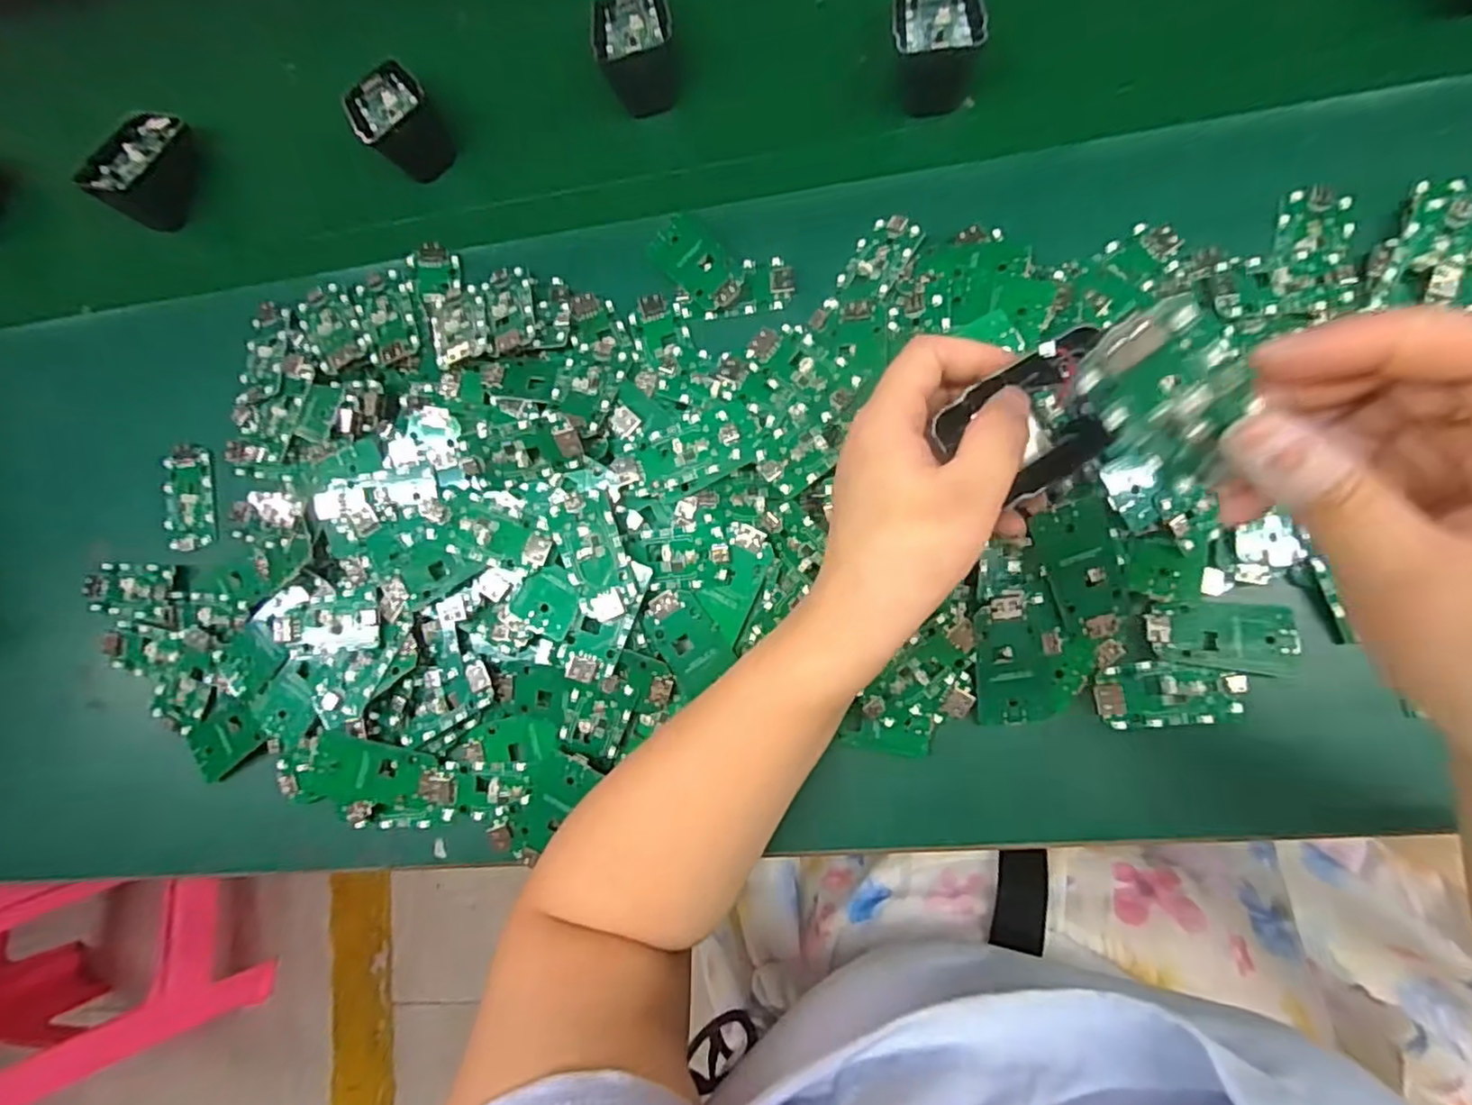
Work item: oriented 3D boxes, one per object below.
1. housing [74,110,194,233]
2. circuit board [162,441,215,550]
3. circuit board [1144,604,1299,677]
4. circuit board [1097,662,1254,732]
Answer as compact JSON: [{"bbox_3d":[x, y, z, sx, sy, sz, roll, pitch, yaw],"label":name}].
[{"bbox_3d":[-0.379,-0.248,0.421,0.049,0.040,0.072,20,88,10],"label":"housing"},{"bbox_3d":[-0.329,-0.034,0.395,0.029,0.005,0.064,-8,83,7],"label":"circuit board"},{"bbox_3d":[0.223,0.039,0.301,0.059,0.006,0.030,2,85,8],"label":"circuit board"},{"bbox_3d":[0.201,0.066,0.305,0.063,0.005,0.029,-5,84,8],"label":"circuit board"}]

